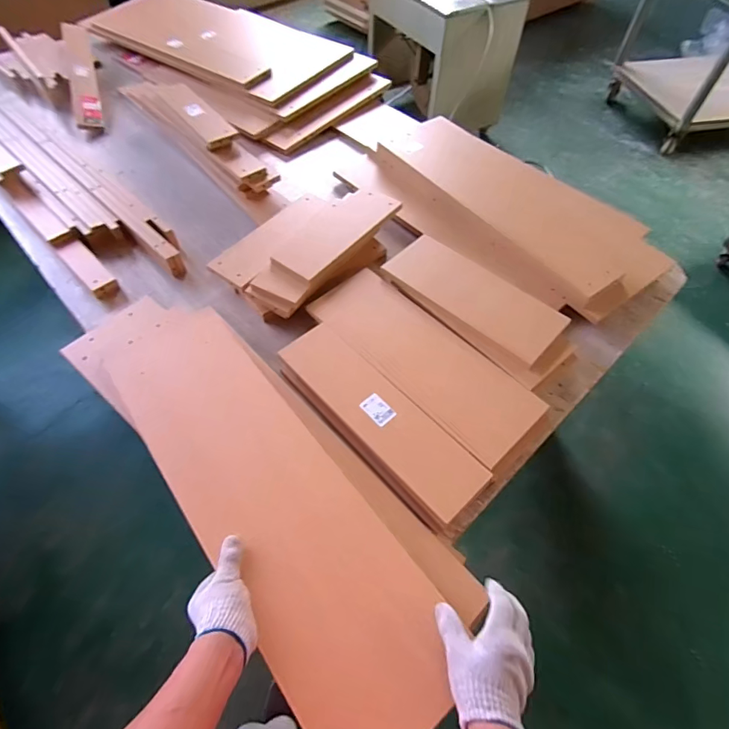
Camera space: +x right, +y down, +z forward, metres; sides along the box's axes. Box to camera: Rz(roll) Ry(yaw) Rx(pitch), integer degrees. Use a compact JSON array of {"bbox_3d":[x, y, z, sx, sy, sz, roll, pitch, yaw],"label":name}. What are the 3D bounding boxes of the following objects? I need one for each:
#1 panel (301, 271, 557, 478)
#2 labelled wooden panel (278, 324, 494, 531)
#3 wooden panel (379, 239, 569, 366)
[{"bbox_3d":[0.117,-0.019,0.856,0.181,0.022,0.483,-38,65,-23],"label":"panel"},{"bbox_3d":[0.024,0.089,0.787,0.127,0.024,0.433,-37,64,-23],"label":"labelled wooden panel"},{"bbox_3d":[0.225,-0.148,0.917,0.380,0.042,0.145,38,63,22],"label":"wooden panel"}]

